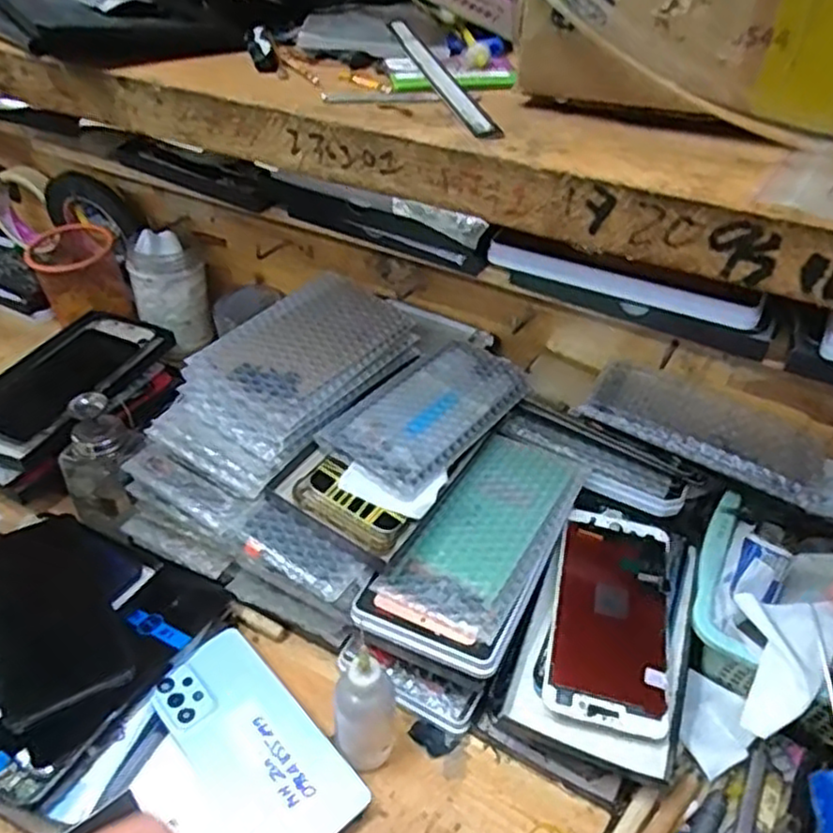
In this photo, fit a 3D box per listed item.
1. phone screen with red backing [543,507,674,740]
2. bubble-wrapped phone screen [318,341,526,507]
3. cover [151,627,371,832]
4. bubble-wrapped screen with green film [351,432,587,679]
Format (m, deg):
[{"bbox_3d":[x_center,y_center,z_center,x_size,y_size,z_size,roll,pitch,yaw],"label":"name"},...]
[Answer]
[{"bbox_3d":[0.132,0.130,0.484,0.073,0.009,0.155,11,47,8],"label":"phone screen with red backing"},{"bbox_3d":[0.012,-0.006,0.542,0.087,0.010,0.164,32,49,22],"label":"bubble-wrapped phone screen"},{"bbox_3d":[-0.103,0.205,0.453,0.071,0.007,0.154,-31,53,-32],"label":"cover"},{"bbox_3d":[0.047,0.086,0.502,0.095,0.018,0.186,22,49,22],"label":"bubble-wrapped screen with green film"}]

